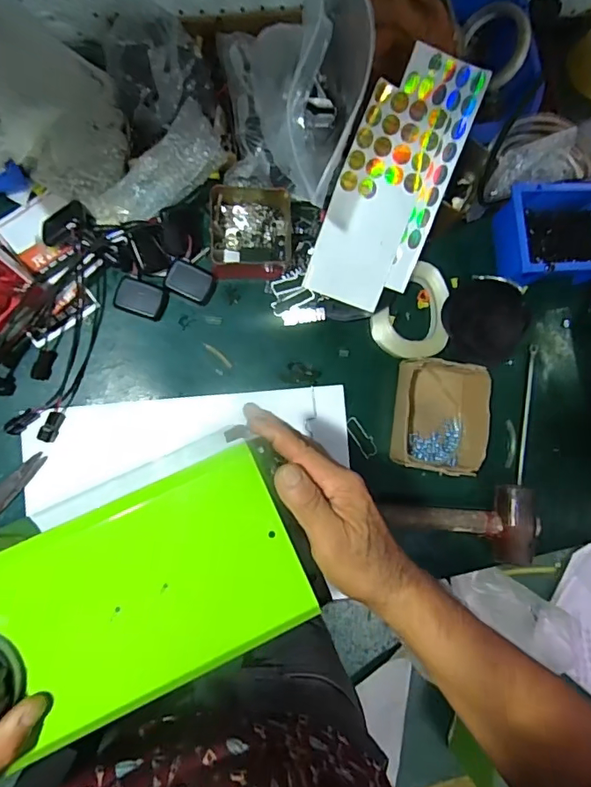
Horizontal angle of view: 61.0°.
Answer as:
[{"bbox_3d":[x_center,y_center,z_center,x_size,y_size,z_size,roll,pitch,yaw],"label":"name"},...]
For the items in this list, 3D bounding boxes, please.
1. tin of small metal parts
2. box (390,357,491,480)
[{"bbox_3d":[-0.057,-0.204,0.628,0.103,0.038,0.116,1,86,-8],"label":"tin of small metal parts"},{"bbox_3d":[0.183,0.031,0.633,0.115,0.043,0.139,8,85,-8],"label":"box"}]

